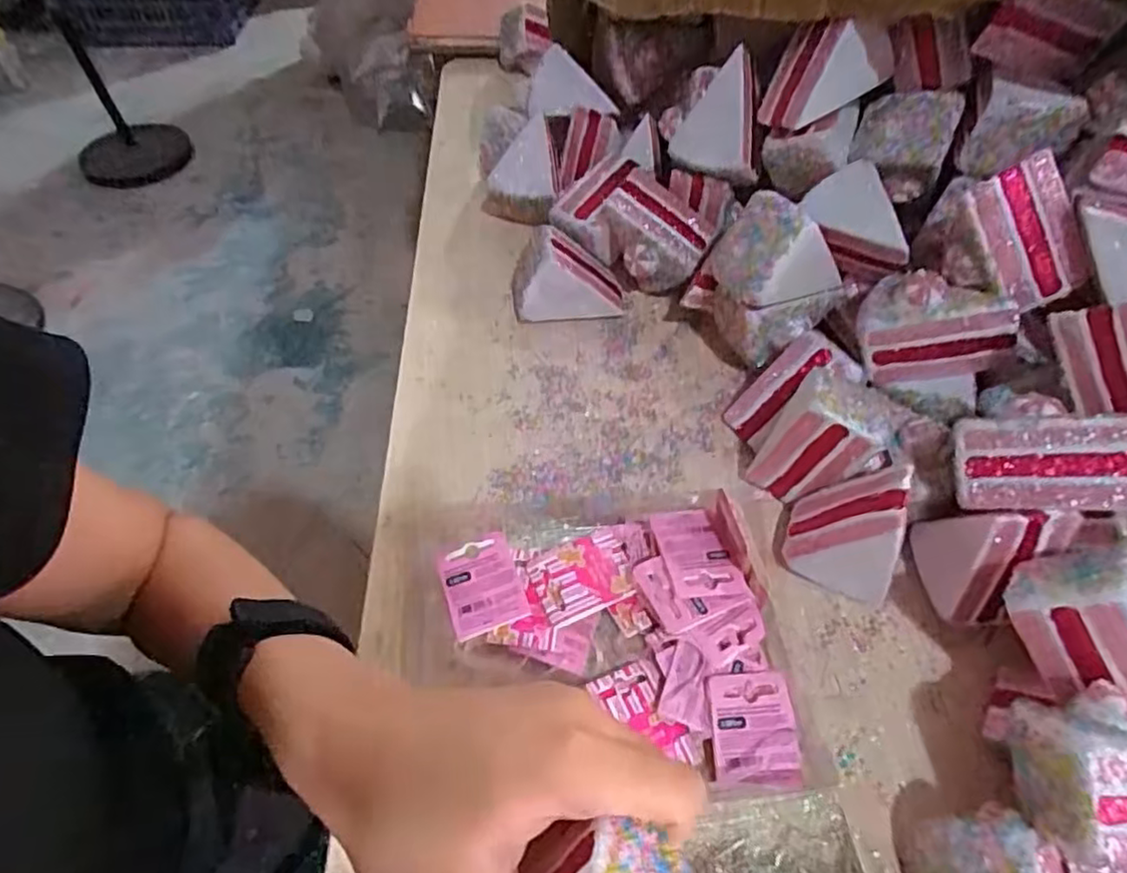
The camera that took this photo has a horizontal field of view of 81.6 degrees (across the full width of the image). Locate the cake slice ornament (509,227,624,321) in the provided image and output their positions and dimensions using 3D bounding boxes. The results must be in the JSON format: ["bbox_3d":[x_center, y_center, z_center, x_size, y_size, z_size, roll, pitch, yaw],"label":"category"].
[{"bbox_3d":[0.004,-0.128,0.523,0.087,0.067,0.041,-5,54,-4],"label":"cake slice ornament"}]

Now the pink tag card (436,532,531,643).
[{"bbox_3d":[-0.049,0.088,0.391,0.044,0.006,0.057,-17,61,-10],"label":"pink tag card"}]

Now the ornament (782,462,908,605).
[{"bbox_3d":[0.169,0.053,0.379,0.064,0.079,0.052,23,56,16],"label":"ornament"}]

